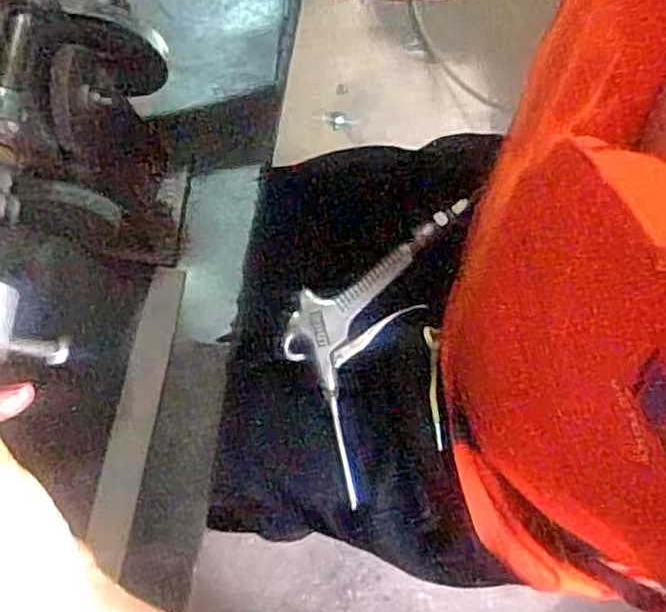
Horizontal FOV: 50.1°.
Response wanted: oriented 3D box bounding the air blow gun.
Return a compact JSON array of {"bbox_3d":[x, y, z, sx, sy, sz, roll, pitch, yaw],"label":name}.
[{"bbox_3d":[0.028,0.016,0.552,0.109,0.020,0.235,31,89,7],"label":"air blow gun"}]

